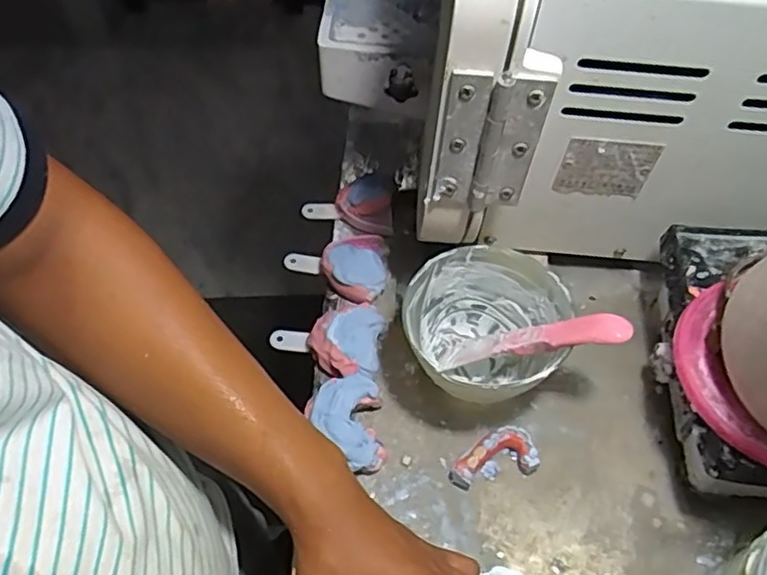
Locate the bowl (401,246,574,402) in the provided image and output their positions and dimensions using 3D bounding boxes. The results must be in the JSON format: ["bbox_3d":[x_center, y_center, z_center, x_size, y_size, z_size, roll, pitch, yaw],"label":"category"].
[{"bbox_3d":[0.083,0.043,0.526,0.126,0.094,0.119,-1,54,2],"label":"bowl"}]

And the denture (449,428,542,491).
[{"bbox_3d":[0.085,0.136,0.505,0.070,0.019,0.035,-13,55,-6],"label":"denture"}]

